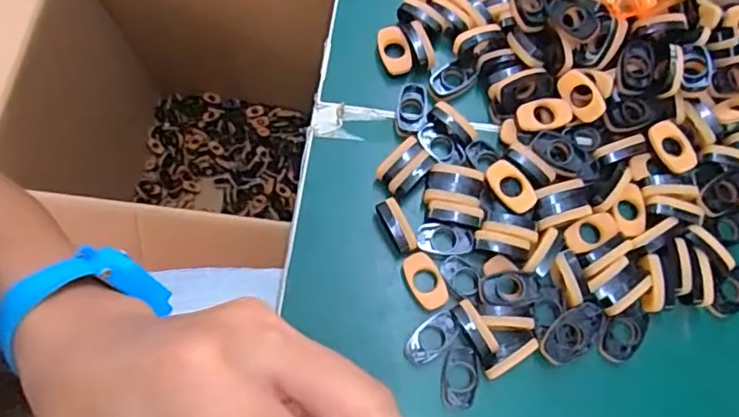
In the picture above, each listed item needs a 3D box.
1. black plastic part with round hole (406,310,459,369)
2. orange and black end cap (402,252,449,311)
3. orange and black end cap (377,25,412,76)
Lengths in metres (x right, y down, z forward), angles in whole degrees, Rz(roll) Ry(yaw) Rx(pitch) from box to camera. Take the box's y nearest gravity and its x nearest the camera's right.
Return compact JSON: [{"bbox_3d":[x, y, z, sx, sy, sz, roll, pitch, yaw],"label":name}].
[{"bbox_3d":[0.034,0.073,0.323,0.035,0.004,0.018,-43,74,5],"label":"black plastic part with round hole"},{"bbox_3d":[0.032,0.042,0.331,0.019,0.006,0.033,-23,75,-9],"label":"orange and black end cap"},{"bbox_3d":[0.016,-0.101,0.374,0.020,0.008,0.032,-8,73,-5],"label":"orange and black end cap"}]

